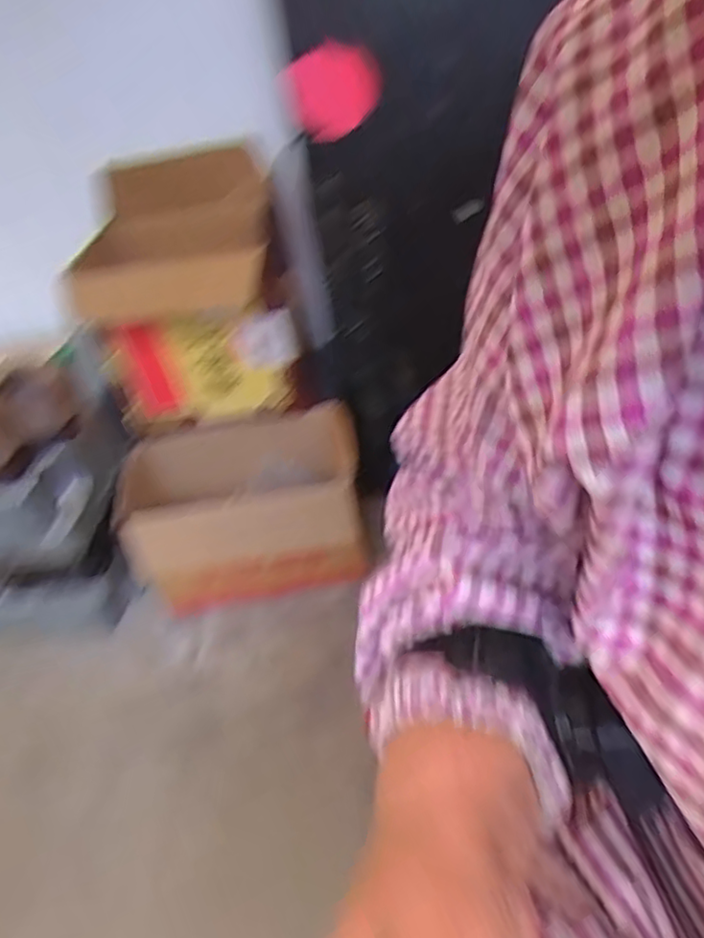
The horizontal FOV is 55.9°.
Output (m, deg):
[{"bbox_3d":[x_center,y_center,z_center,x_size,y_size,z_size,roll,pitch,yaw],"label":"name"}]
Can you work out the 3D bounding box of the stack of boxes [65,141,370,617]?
[{"bbox_3d":[-0.175,-0.135,0.926,0.315,0.525,0.399,-9,37,-10],"label":"stack of boxes"}]

